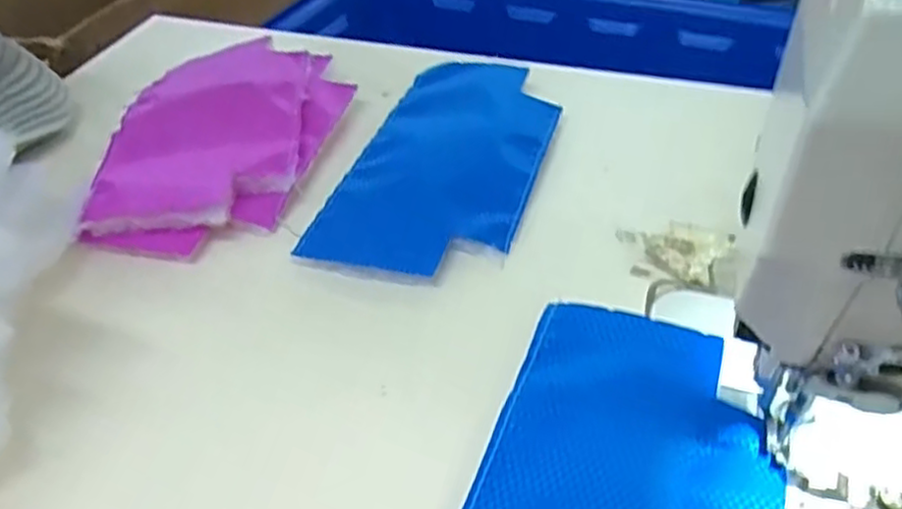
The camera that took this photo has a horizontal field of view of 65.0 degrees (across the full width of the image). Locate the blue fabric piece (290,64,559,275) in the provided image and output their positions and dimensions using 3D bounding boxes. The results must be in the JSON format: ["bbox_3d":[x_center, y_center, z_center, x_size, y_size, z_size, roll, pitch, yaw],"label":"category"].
[{"bbox_3d":[0.000,-0.069,0.475,0.117,0.025,0.217,11,45,16],"label":"blue fabric piece"}]

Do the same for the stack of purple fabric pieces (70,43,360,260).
[{"bbox_3d":[-0.153,-0.082,0.494,0.141,0.030,0.217,-2,43,3],"label":"stack of purple fabric pieces"}]

